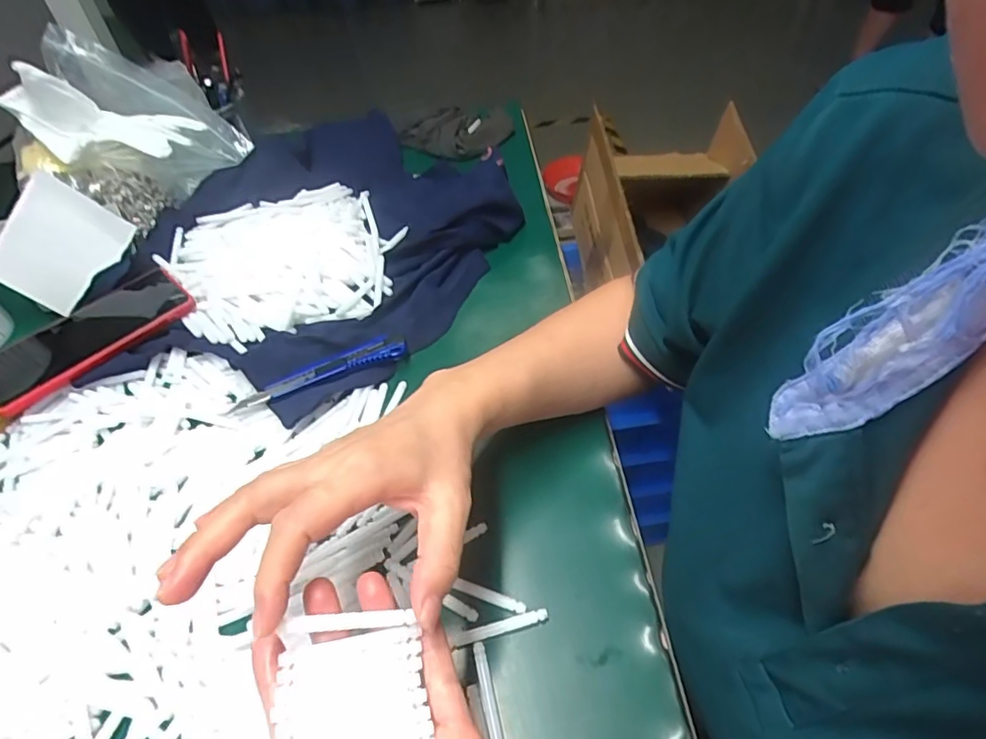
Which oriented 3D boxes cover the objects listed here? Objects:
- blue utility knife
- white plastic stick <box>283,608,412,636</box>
[{"bbox_3d":[-0.137,0.001,0.446,0.138,0.010,0.023,-19,49,-13],"label":"blue utility knife"},{"bbox_3d":[-0.060,0.107,0.238,0.052,0.005,0.006,3,45,-19],"label":"white plastic stick"}]

